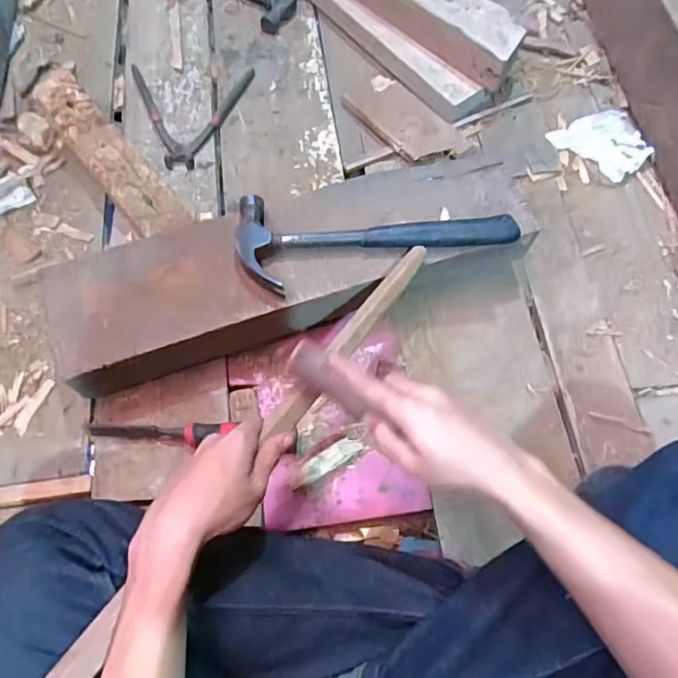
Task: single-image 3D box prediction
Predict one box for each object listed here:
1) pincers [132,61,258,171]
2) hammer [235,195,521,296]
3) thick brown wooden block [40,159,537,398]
[{"bbox_3d":[-0.220,-0.337,0.764,0.179,0.023,0.193,-3,68,-3],"label":"pincers"},{"bbox_3d":[0.042,-0.126,0.595,0.311,0.033,0.120,-10,69,-4],"label":"hammer"},{"bbox_3d":[-0.049,-0.084,0.634,0.557,0.101,0.163,-16,69,-8],"label":"thick brown wooden block"}]

